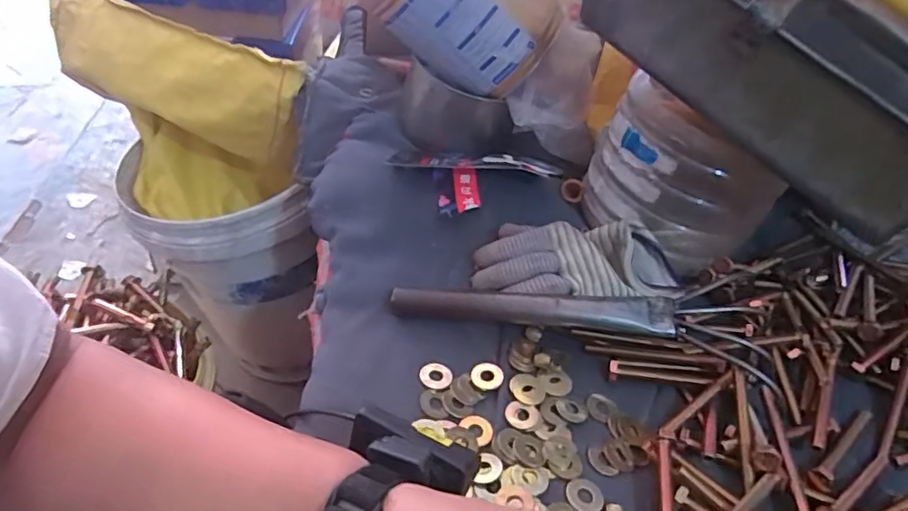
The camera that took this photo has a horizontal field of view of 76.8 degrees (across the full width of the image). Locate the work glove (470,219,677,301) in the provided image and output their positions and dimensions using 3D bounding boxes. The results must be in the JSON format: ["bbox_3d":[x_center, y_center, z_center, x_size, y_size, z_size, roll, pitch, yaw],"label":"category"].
[{"bbox_3d":[0.108,0.006,0.489,0.178,0.037,0.089,7,44,0],"label":"work glove"}]

